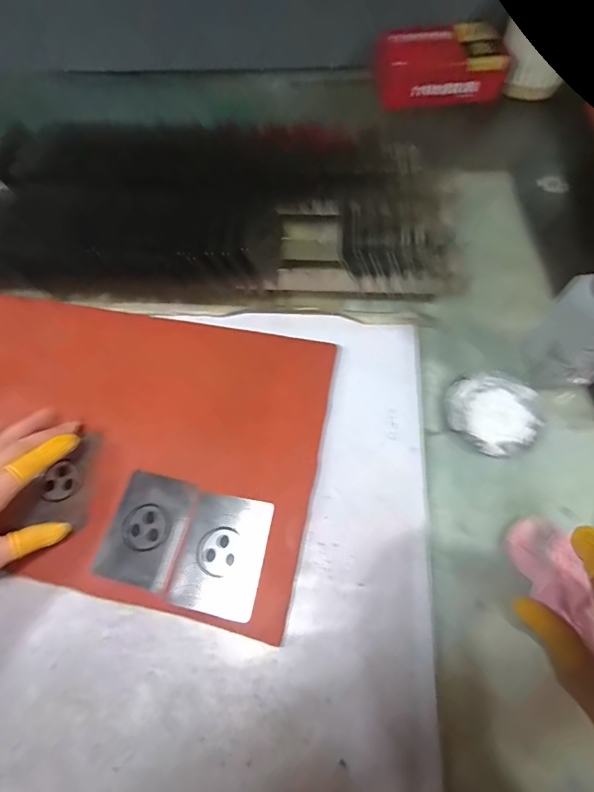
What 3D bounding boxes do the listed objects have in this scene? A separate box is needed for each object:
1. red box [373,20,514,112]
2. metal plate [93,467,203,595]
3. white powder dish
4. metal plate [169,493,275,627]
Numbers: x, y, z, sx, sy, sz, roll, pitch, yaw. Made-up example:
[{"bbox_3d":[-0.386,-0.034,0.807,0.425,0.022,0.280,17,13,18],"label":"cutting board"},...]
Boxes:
[{"bbox_3d":[0.190,-0.459,0.577,0.169,0.063,0.113,-9,64,-1],"label":"red box"},{"bbox_3d":[-0.122,0.110,0.343,0.063,0.006,0.086,12,67,7],"label":"metal plate"},{"bbox_3d":[0.180,0.013,0.380,0.078,0.007,0.080,-1,64,2],"label":"white powder dish"},{"bbox_3d":[-0.059,0.125,0.331,0.065,0.004,0.087,9,63,8],"label":"metal plate"}]

